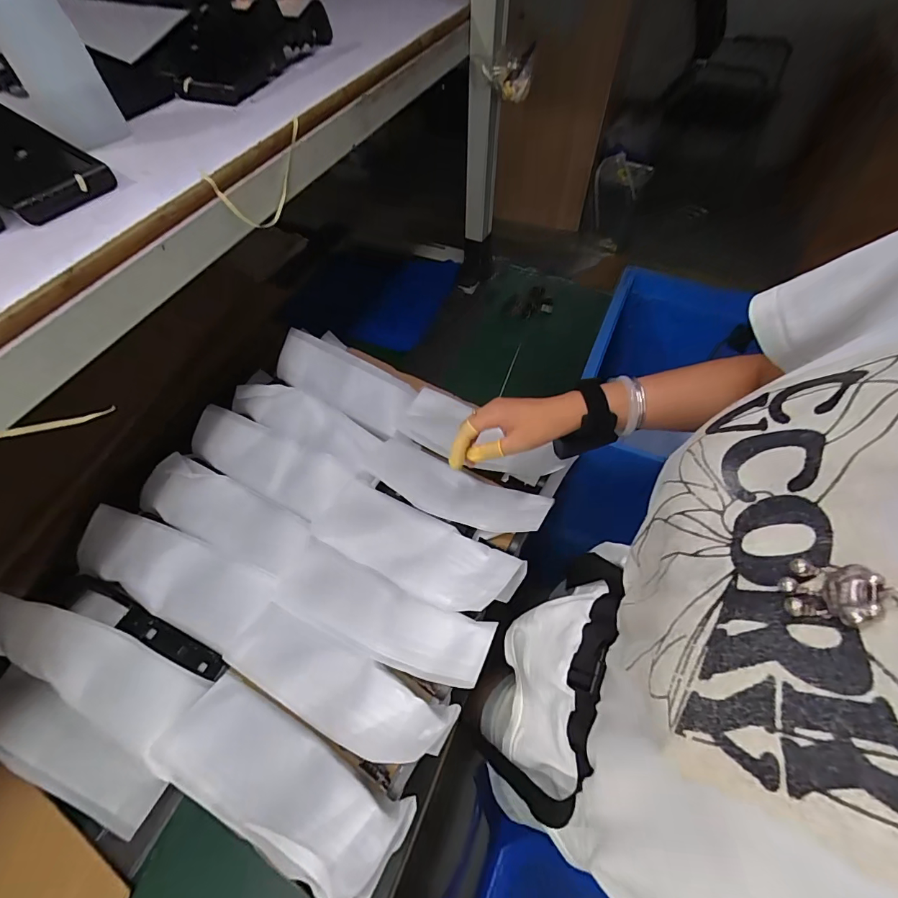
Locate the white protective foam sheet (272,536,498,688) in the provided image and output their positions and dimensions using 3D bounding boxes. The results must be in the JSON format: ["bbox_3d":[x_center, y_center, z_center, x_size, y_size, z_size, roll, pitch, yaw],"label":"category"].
[{"bbox_3d":[-0.081,0.175,0.472,0.254,0.036,0.079,20,56,17],"label":"white protective foam sheet"}]

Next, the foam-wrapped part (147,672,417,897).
[{"bbox_3d":[-0.170,0.298,0.398,0.270,0.059,0.095,18,55,15],"label":"foam-wrapped part"}]

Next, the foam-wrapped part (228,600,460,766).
[{"bbox_3d":[-0.116,0.239,0.439,0.240,0.040,0.079,22,56,18],"label":"foam-wrapped part"}]

